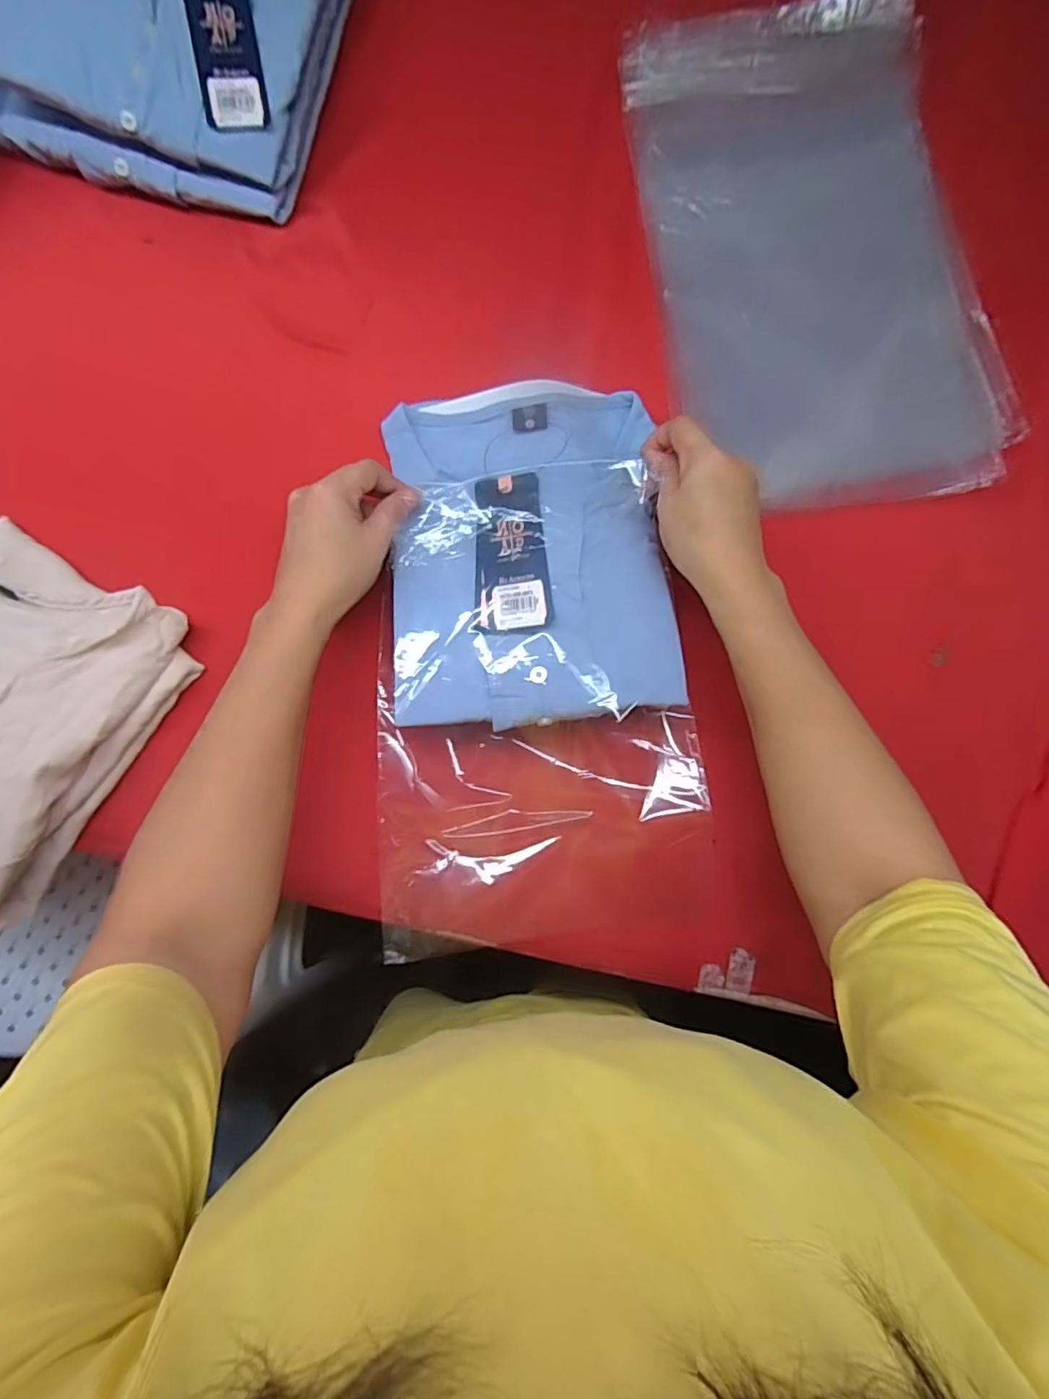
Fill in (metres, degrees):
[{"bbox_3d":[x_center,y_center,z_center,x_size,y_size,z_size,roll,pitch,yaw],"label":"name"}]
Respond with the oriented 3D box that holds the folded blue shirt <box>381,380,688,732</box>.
[{"bbox_3d":[0.002,-0.111,0.403,0.198,0.051,0.251,-4,85,-4],"label":"folded blue shirt"}]

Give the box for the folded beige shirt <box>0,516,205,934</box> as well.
[{"bbox_3d":[-0.391,0.002,0.388,0.229,0.030,0.242,29,83,0],"label":"folded beige shirt"}]

